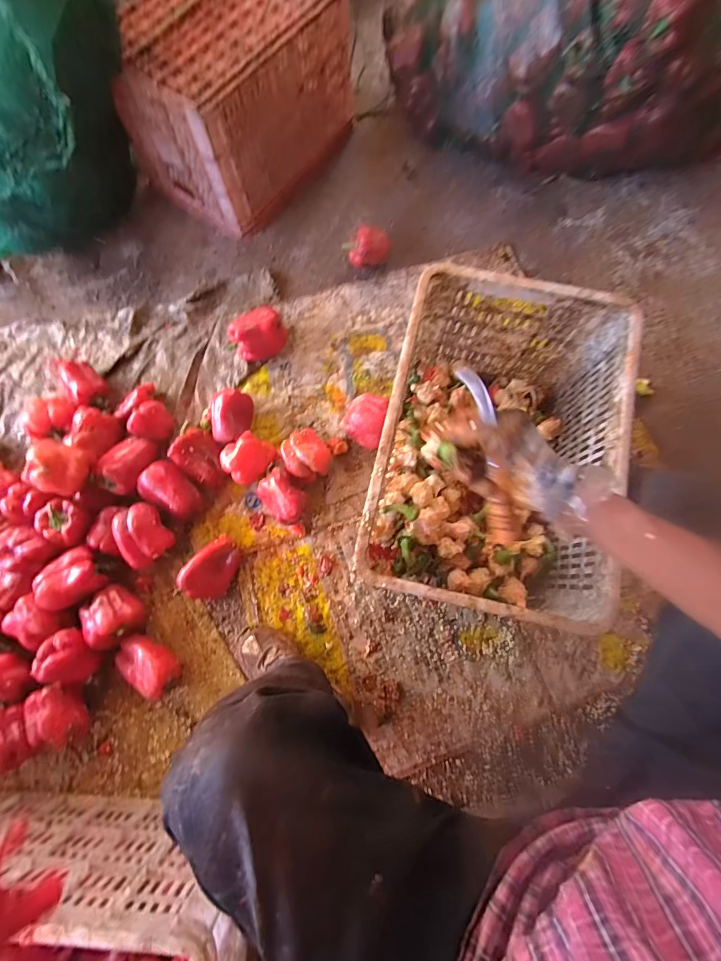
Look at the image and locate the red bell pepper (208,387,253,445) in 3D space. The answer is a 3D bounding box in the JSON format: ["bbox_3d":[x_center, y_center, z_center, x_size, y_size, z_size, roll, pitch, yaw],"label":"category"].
[{"bbox_3d":[-0.273,-0.131,0.851,0.086,0.071,0.104,-9,75,-3],"label":"red bell pepper"}]

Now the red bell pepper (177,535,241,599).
[{"bbox_3d":[-0.288,0.174,0.788,0.077,0.058,0.121,39,78,9],"label":"red bell pepper"}]

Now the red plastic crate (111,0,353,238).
[{"bbox_3d":[-0.294,-0.930,0.953,0.337,0.282,0.482,35,77,8],"label":"red plastic crate"}]

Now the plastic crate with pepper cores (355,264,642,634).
[{"bbox_3d":[0.215,-0.045,0.697,0.343,0.255,0.511,12,75,3],"label":"plastic crate with pepper cores"}]

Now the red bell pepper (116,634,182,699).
[{"bbox_3d":[-0.398,0.343,0.753,0.123,0.060,0.082,27,76,6],"label":"red bell pepper"}]

